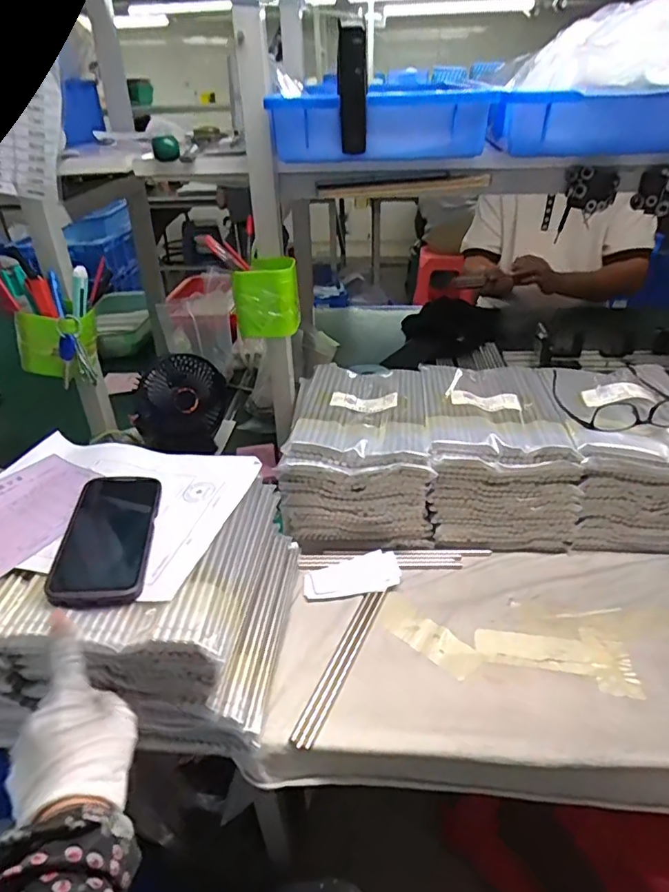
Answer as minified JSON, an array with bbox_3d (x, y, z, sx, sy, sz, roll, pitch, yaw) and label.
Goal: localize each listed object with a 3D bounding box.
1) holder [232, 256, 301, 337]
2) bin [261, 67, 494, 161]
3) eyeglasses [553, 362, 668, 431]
[{"bbox_3d":[-0.083,-0.186,0.680,0.078,0.081,0.072,-5,32,-3],"label":"holder"},{"bbox_3d":[0.047,-0.344,0.578,0.230,0.073,0.099,-3,32,-1],"label":"bin"},{"bbox_3d":[0.389,-0.074,0.747,0.155,0.035,0.169,-1,32,2],"label":"eyeglasses"}]

